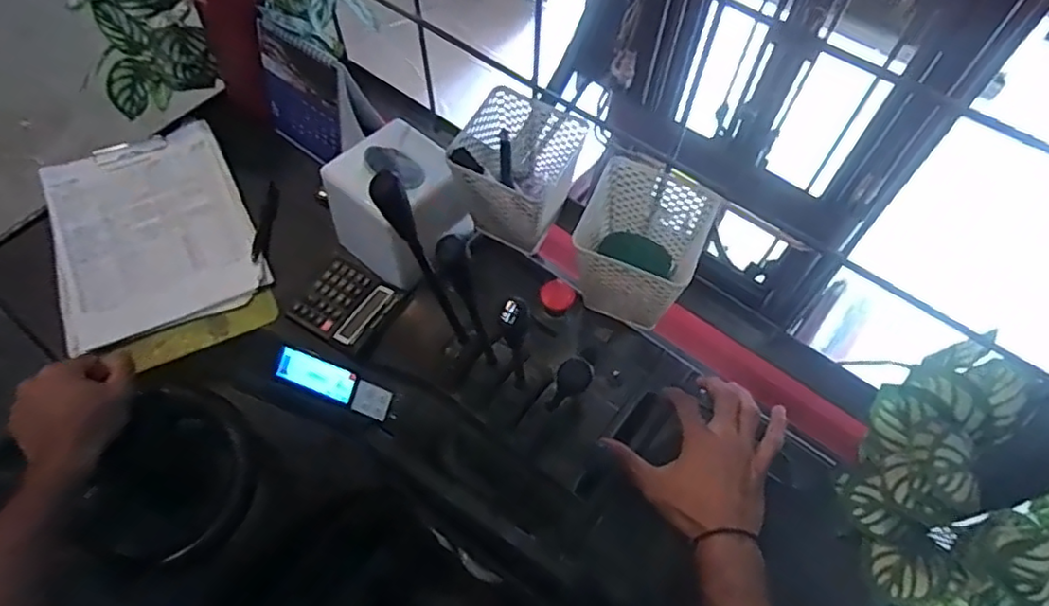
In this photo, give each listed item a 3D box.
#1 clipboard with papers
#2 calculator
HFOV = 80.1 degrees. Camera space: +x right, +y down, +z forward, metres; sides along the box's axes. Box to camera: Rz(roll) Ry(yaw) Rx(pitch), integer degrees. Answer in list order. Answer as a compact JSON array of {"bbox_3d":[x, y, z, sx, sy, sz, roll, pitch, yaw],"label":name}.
[{"bbox_3d":[-0.478,-0.080,0.809,0.227,0.029,0.349,-22,62,-16],"label":"clipboard with papers"},{"bbox_3d":[-0.210,0.000,0.744,0.128,0.024,0.098,31,61,15],"label":"calculator"}]

